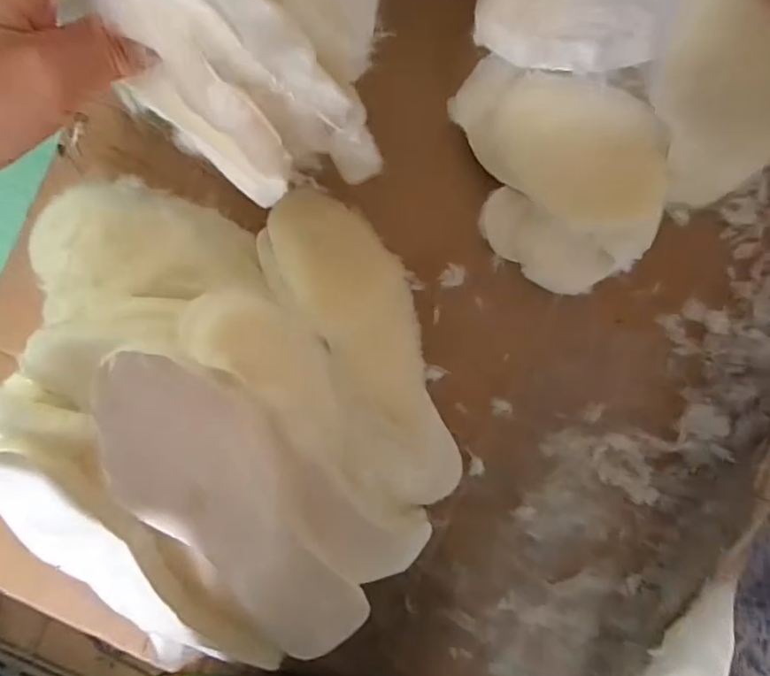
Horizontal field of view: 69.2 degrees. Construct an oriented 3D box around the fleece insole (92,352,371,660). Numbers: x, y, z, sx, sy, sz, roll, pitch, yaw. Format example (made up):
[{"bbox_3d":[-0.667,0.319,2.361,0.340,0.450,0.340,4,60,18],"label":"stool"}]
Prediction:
[{"bbox_3d":[-0.087,0.113,0.331,0.089,0.018,0.242,-23,117,2],"label":"fleece insole"}]

